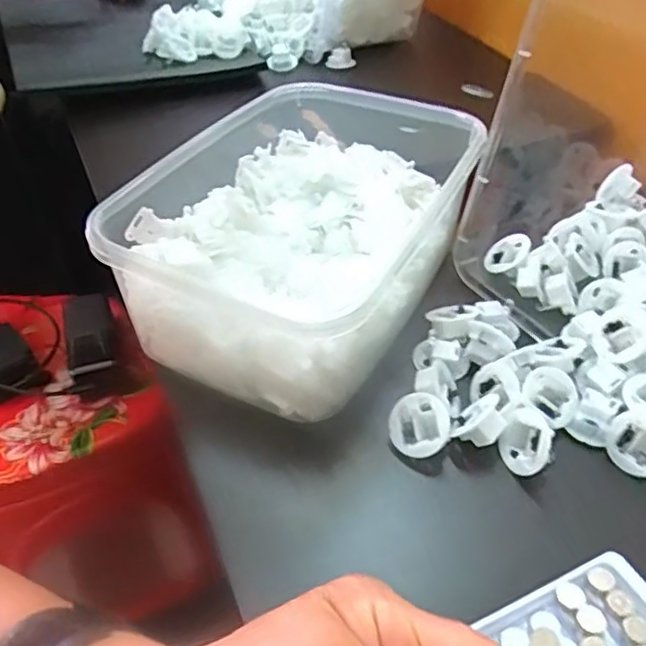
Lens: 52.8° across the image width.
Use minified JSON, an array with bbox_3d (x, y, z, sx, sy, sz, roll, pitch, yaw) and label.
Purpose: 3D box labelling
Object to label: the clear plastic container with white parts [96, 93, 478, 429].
[{"bbox_3d":[-0.005,-0.070,0.416,0.167,0.075,0.255,17,48,18],"label":"clear plastic container with white parts"}]

